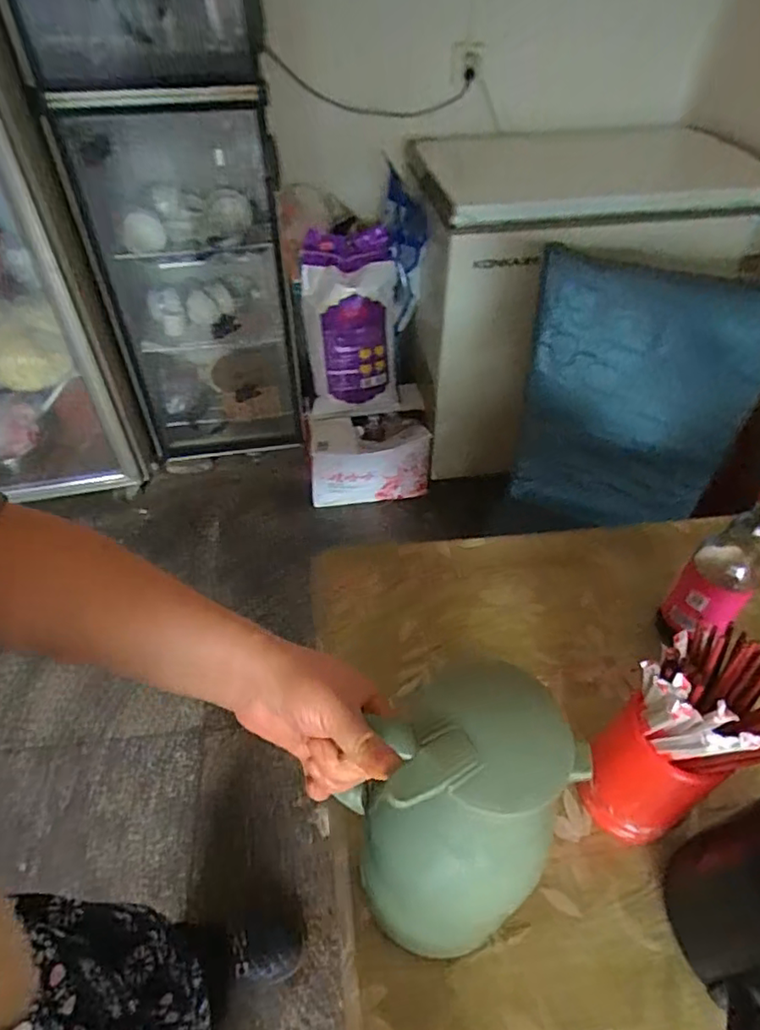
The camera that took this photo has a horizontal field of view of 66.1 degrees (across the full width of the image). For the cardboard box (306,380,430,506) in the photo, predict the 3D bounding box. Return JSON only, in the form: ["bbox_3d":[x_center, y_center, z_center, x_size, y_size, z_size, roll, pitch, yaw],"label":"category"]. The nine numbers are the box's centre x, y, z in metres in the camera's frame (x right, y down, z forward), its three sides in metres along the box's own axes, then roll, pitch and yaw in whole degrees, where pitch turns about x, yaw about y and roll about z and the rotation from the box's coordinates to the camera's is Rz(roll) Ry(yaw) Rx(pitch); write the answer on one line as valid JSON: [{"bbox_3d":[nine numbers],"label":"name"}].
[{"bbox_3d":[-0.030,-0.202,1.900,0.417,0.271,0.258,-12,49,-12],"label":"cardboard box"}]

